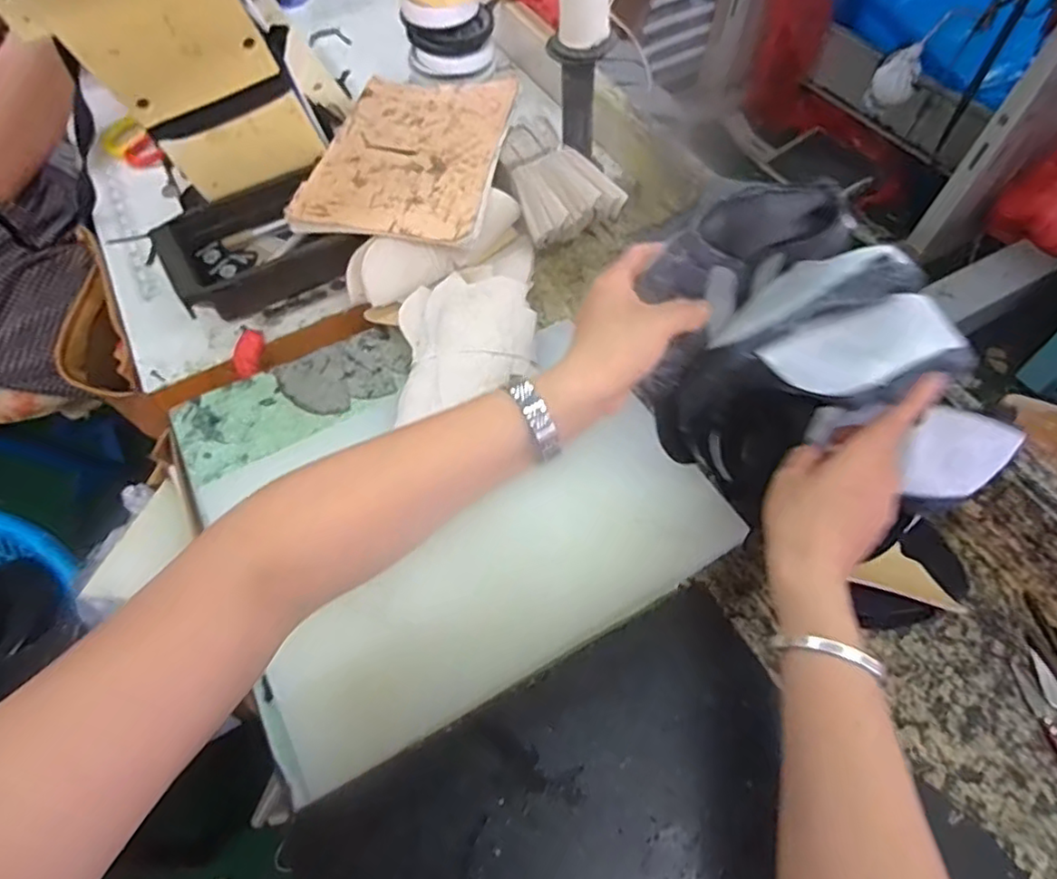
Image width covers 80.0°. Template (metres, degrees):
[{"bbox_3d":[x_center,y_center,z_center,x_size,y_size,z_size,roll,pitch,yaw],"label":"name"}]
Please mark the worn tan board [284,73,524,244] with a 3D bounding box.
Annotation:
[{"bbox_3d":[-0.120,-0.295,0.652,0.182,0.016,0.251,6,57,9],"label":"worn tan board"}]

